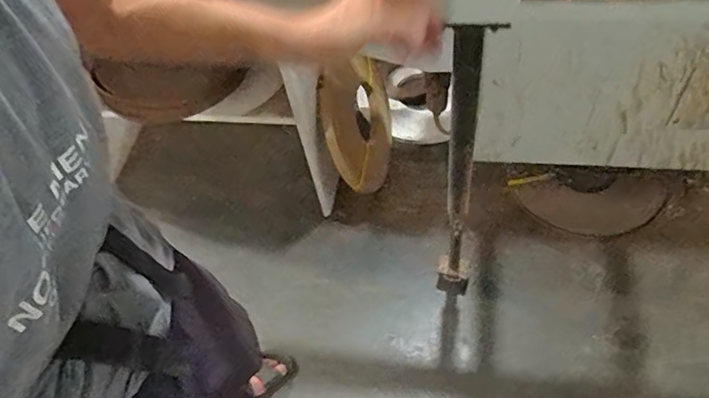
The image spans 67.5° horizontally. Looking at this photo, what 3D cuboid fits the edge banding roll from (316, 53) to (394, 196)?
[{"bbox_3d":[0.027,-0.218,1.418,0.045,0.371,0.318,-7,25,33],"label":"edge banding roll"}]

